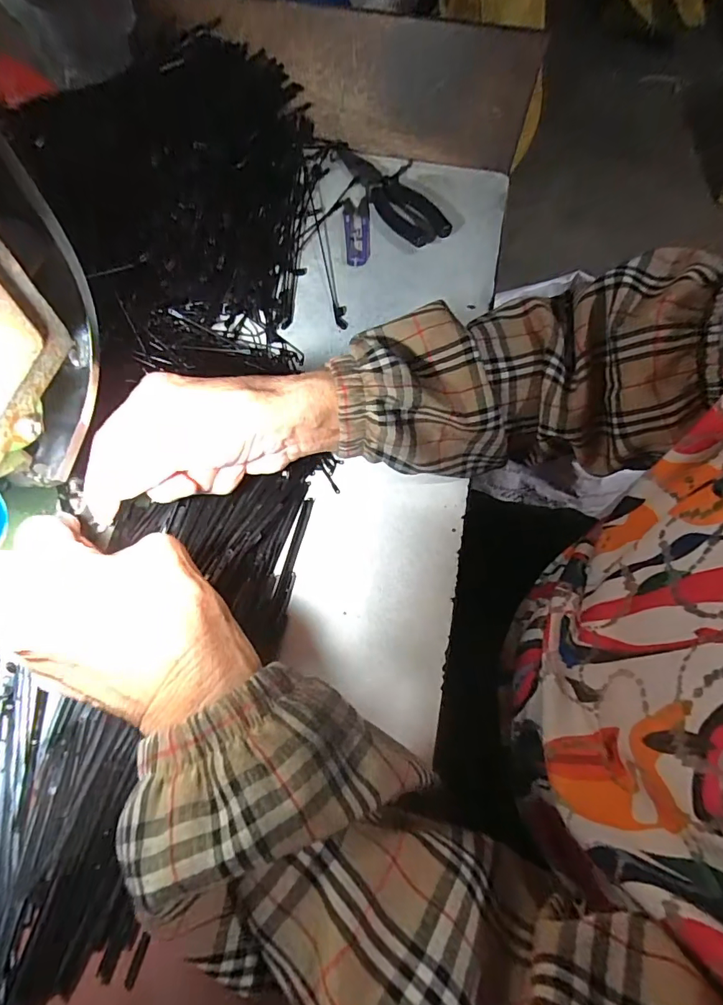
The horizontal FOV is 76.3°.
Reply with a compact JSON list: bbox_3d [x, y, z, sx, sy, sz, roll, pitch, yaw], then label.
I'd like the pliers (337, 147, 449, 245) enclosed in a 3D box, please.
[{"bbox_3d":[0.027,-0.323,0.476,0.045,0.022,0.184,-23,67,-13],"label":"pliers"}]

